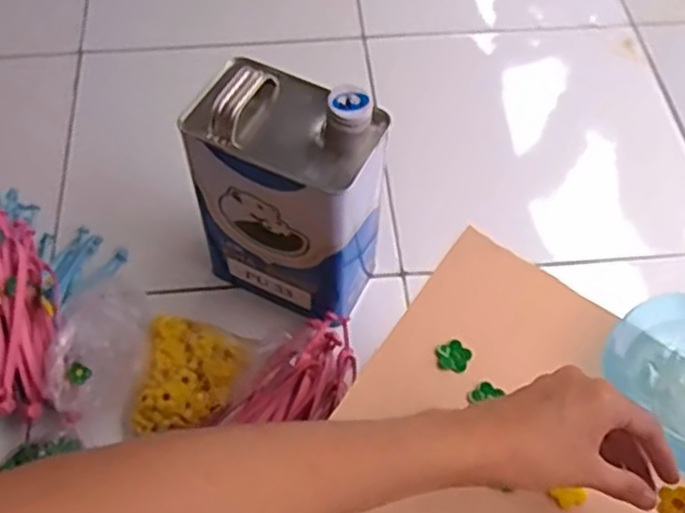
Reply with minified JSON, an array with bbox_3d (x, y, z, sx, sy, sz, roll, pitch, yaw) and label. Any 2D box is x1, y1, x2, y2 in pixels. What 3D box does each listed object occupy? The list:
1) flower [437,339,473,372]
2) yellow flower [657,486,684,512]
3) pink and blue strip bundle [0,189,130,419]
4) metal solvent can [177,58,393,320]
[{"bbox_3d":[0.079,0.070,0.511,0.024,0.004,0.023,-4,57,-4],"label":"flower"},{"bbox_3d":[0.185,0.137,0.404,0.016,0.004,0.019,14,94,38],"label":"yellow flower"},{"bbox_3d":[-0.342,0.039,0.744,0.148,0.107,0.238,4,57,1],"label":"pink and blue strip bundle"},{"bbox_3d":[-0.050,-0.063,0.721,0.171,0.248,0.124,23,60,13],"label":"metal solvent can"}]

